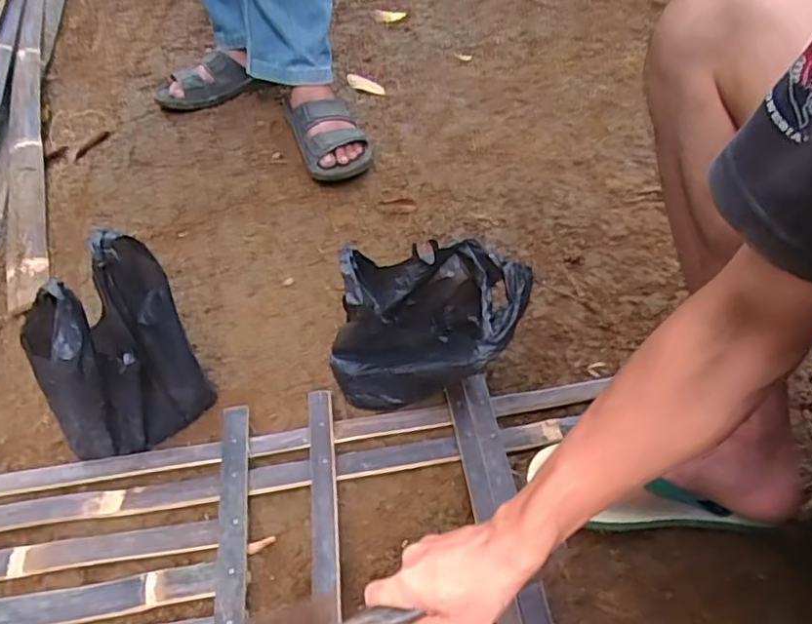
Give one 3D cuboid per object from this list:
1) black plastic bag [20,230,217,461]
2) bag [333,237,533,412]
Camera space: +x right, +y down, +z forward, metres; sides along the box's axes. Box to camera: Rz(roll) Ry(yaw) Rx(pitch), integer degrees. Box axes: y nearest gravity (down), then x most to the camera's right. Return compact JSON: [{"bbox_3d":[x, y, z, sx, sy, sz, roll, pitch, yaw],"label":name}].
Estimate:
[{"bbox_3d":[-0.298,0.052,0.638,0.068,0.241,0.165,33,56,28],"label":"black plastic bag"},{"bbox_3d":[0.024,0.011,0.705,0.213,0.185,0.142,8,48,10],"label":"bag"}]

